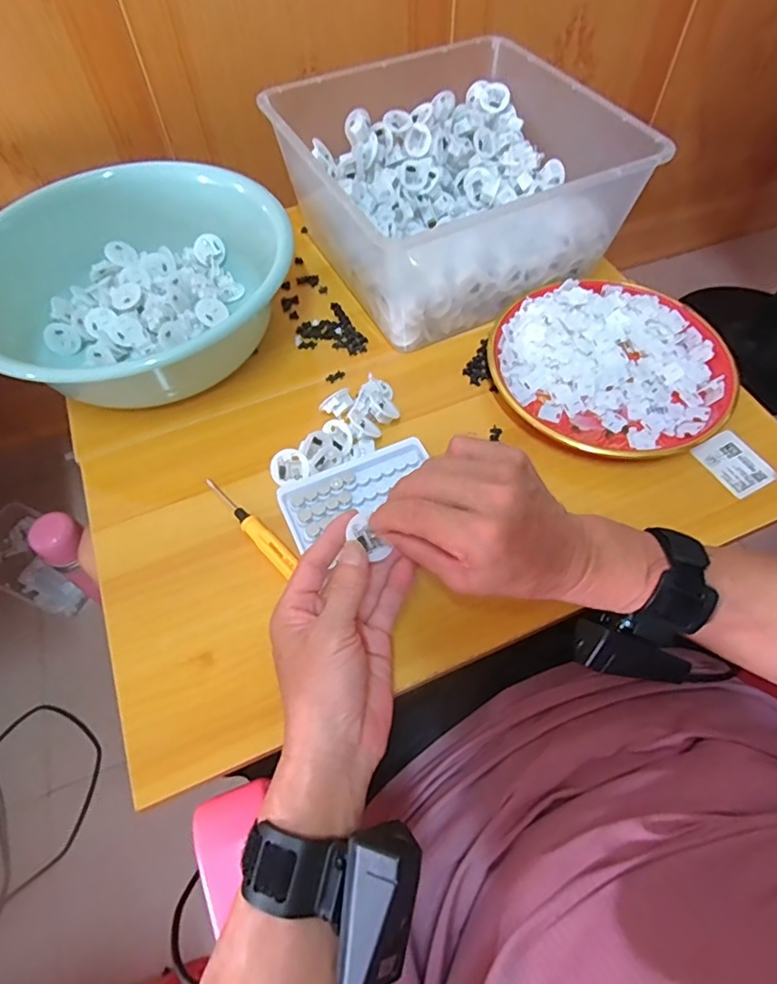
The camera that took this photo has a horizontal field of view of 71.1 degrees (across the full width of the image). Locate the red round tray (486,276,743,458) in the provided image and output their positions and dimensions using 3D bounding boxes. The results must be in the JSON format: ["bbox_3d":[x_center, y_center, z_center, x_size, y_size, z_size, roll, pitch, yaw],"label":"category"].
[{"bbox_3d":[0.212,-0.123,0.531,0.217,0.035,0.209,0,59,1],"label":"red round tray"}]

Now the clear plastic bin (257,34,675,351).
[{"bbox_3d":[0.066,-0.324,0.575,0.300,0.121,0.282,-26,62,-14],"label":"clear plastic bin"}]

